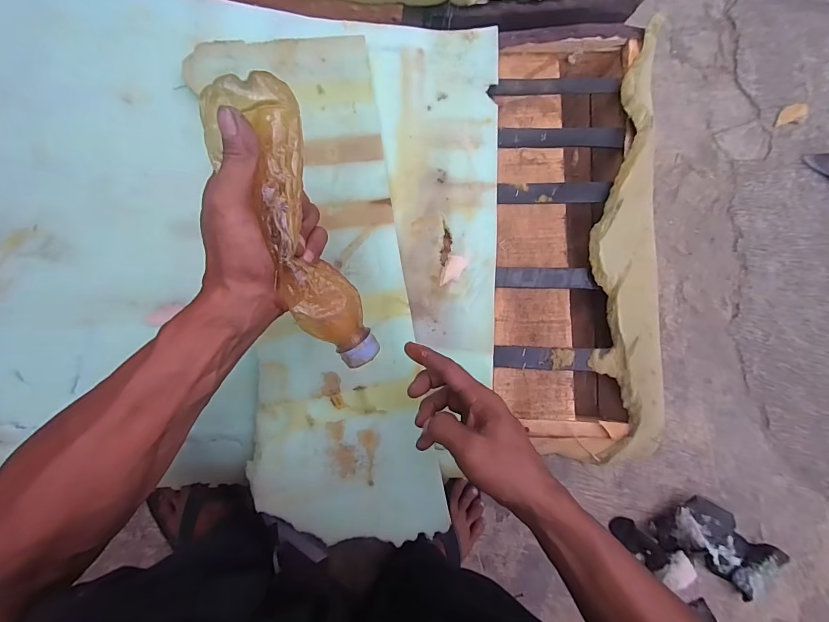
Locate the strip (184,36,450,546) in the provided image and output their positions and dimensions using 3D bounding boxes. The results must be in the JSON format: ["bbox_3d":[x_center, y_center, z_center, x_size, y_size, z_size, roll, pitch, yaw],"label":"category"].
[{"bbox_3d":[-0.108,-0.043,0.451,0.198,0.030,0.597,-10,85,-8],"label":"strip"}]

